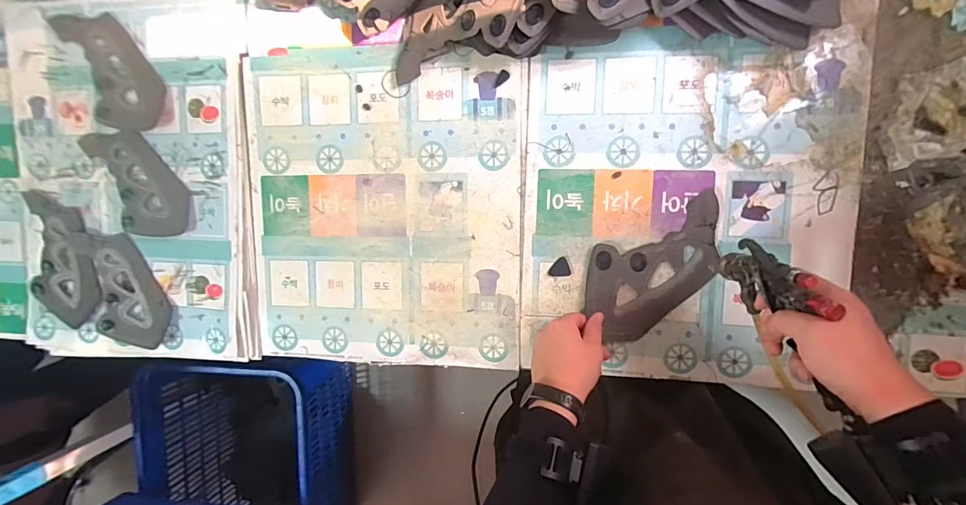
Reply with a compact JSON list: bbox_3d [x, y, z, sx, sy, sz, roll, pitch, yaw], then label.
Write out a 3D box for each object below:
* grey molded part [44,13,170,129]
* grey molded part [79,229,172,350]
[{"bbox_3d":[-0.566,-0.283,0.634,0.120,0.024,0.231,-34,88,9],"label":"grey molded part"},{"bbox_3d":[-0.568,0.054,0.649,0.114,0.021,0.213,-31,88,9],"label":"grey molded part"}]

